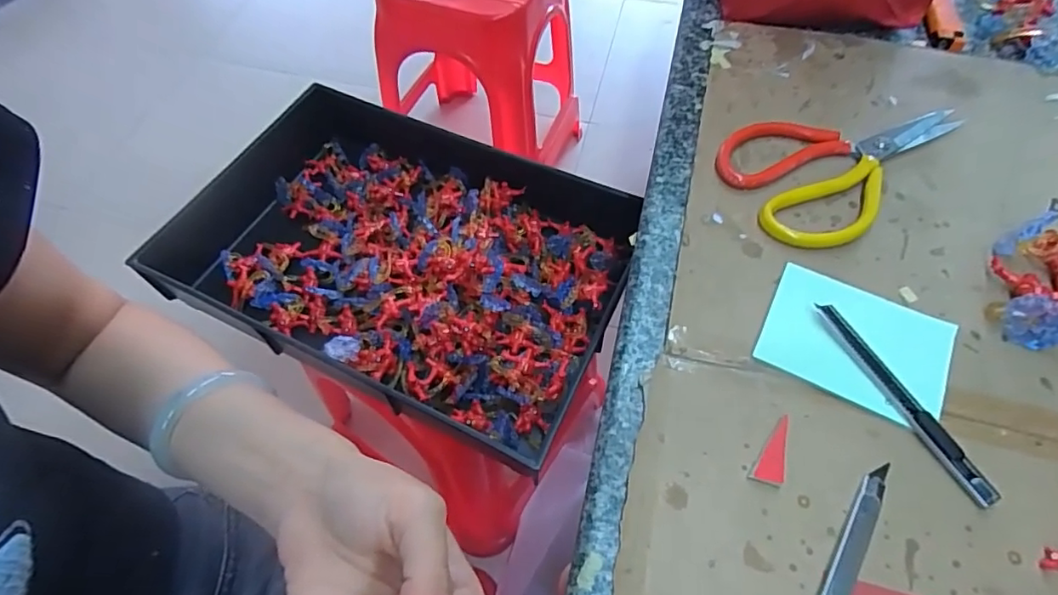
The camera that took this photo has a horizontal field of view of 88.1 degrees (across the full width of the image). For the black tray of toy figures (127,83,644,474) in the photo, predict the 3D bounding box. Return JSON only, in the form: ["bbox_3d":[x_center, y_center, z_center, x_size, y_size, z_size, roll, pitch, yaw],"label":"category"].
[{"bbox_3d":[-0.129,-0.050,0.608,0.456,0.078,0.321,24,63,15],"label":"black tray of toy figures"}]

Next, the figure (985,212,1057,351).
[{"bbox_3d":[0.312,-0.009,0.327,0.051,0.027,0.082,25,63,16],"label":"figure"}]

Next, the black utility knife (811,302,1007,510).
[{"bbox_3d":[0.206,0.055,0.301,0.014,0.012,0.123,-23,61,-11],"label":"black utility knife"}]

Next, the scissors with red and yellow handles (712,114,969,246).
[{"bbox_3d":[0.229,-0.100,0.391,0.177,0.012,0.110,-23,61,-11],"label":"scissors with red and yellow handles"}]

